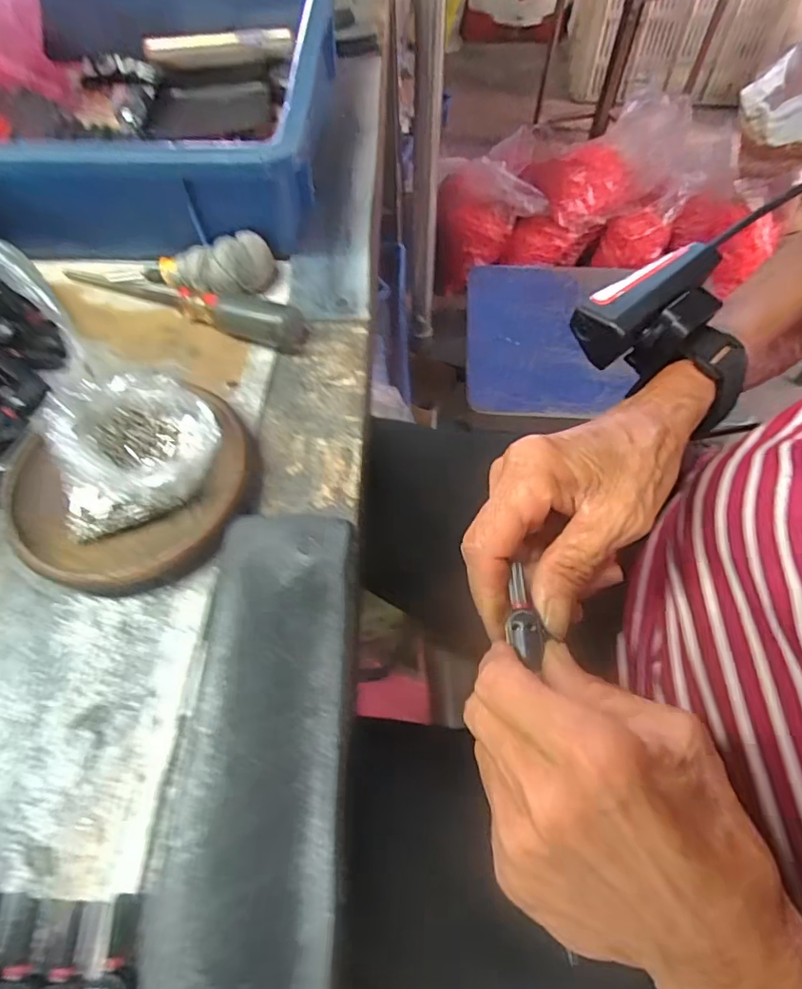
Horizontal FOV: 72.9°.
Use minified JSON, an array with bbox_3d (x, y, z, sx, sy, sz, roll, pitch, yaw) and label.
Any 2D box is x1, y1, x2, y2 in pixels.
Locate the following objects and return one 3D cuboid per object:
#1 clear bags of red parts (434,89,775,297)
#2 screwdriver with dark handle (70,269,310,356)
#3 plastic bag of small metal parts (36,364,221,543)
[{"bbox_3d":[0.423,-0.629,1.153,0.674,0.255,0.248,5,60,4],"label":"clear bags of red parts"},{"bbox_3d":[-0.136,-0.125,0.335,0.167,0.023,0.024,22,63,13],"label":"screwdriver with dark handle"},{"bbox_3d":[-0.129,-0.026,0.265,0.074,0.043,0.076,-18,61,-9],"label":"plastic bag of small metal parts"}]

